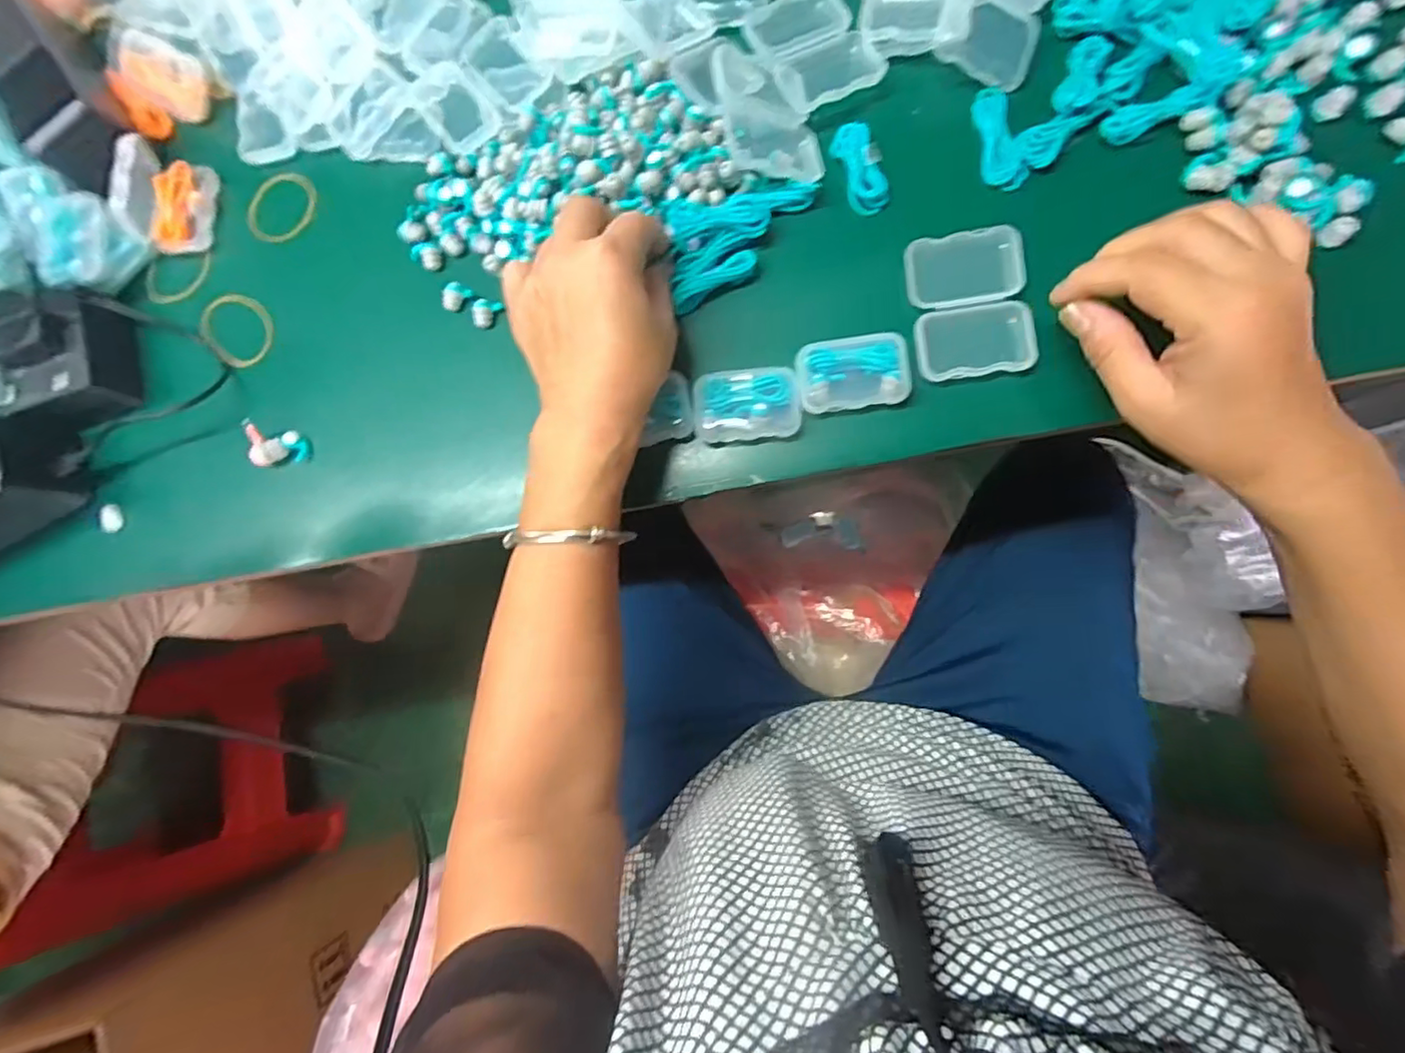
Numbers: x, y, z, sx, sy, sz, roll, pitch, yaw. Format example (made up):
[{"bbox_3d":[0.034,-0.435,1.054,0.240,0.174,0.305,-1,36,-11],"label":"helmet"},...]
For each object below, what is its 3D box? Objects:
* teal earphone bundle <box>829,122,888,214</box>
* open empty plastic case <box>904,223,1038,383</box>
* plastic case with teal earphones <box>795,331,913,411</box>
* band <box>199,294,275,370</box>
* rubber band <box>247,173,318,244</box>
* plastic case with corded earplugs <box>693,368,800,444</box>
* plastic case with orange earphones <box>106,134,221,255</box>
[{"bbox_3d":[0.087,-0.196,0.330,0.023,0.008,0.048,-20,81,5],"label":"teal earphone bundle"},{"bbox_3d":[0.138,-0.114,0.313,0.057,0.014,0.074,-6,83,7],"label":"open empty plastic case"},{"bbox_3d":[0.079,-0.079,0.316,0.055,0.015,0.036,-6,83,7],"label":"plastic case with teal earphones"},{"bbox_3d":[-0.290,-0.124,0.375,0.057,0.005,0.039,41,83,11],"label":"band"},{"bbox_3d":[-0.268,-0.200,0.381,0.047,0.007,0.046,4,84,3],"label":"rubber band"},{"bbox_3d":[0.023,-0.064,0.320,0.055,0.012,0.037,-4,83,7],"label":"plastic case with corded earplugs"},{"bbox_3d":[-0.334,-0.204,0.371,0.037,0.042,0.057,2,84,8],"label":"plastic case with orange earphones"}]

